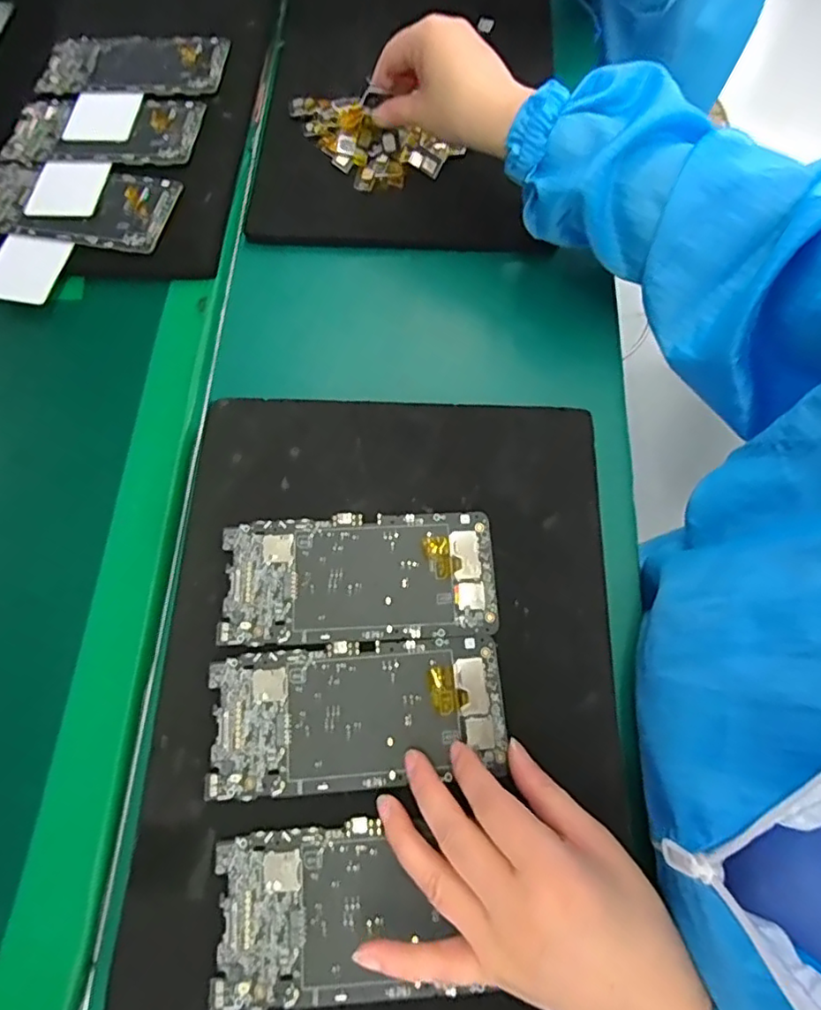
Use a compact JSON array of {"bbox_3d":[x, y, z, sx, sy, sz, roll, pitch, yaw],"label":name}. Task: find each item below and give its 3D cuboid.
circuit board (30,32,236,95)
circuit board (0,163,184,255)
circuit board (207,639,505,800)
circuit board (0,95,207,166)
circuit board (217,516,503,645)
[{"bbox_3d":[-0.240,-0.384,0.504,0.154,0.004,0.073,3,70,4],"label":"circuit board"},{"bbox_3d":[-0.263,-0.236,0.451,0.155,0.004,0.074,11,71,6],"label":"circuit board"},{"bbox_3d":[-0.027,0.110,0.309,0.151,0.005,0.068,-6,70,0],"label":"circuit board"},{"bbox_3d":[-0.252,-0.311,0.477,0.158,0.005,0.078,2,70,3],"label":"circuit board"},{"bbox_3d":[-0.029,0.040,0.335,0.152,0.006,0.071,-3,70,1],"label":"circuit board"}]

